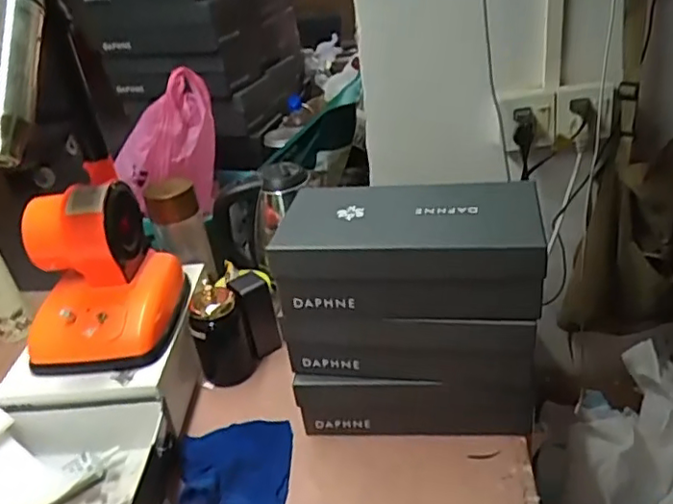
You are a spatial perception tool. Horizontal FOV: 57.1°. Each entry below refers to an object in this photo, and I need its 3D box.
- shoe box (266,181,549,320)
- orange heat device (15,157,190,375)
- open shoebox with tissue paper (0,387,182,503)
[{"bbox_3d":[0.086,-0.007,0.729,0.286,0.105,0.144,0,32,12],"label":"shoe box"},{"bbox_3d":[-0.328,0.019,0.843,0.178,0.200,0.187,-6,31,1],"label":"orange heat device"},{"bbox_3d":[-0.335,0.296,0.714,0.255,0.095,0.258,-5,31,3],"label":"open shoebox with tissue paper"}]

